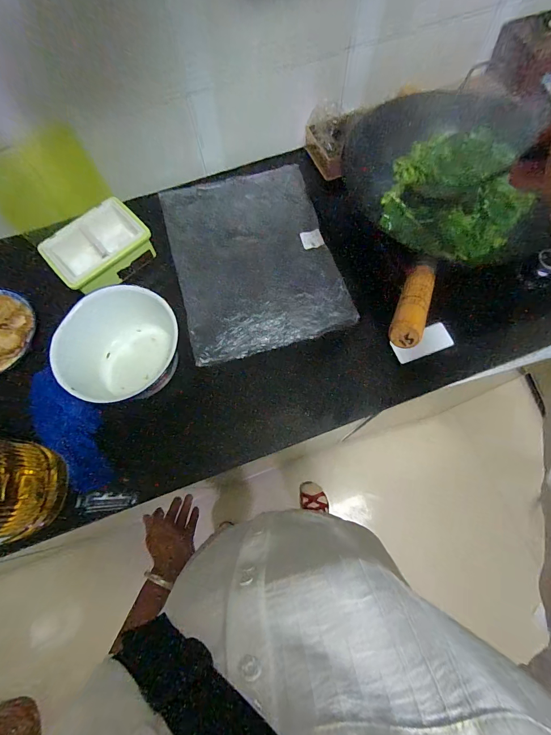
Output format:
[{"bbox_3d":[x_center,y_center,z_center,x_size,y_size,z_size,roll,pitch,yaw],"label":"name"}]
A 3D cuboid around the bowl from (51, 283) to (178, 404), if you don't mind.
[{"bbox_3d":[-0.241,-0.041,0.531,0.193,0.087,0.156,-36,74,-10],"label":"bowl"}]

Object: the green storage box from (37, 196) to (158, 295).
[{"bbox_3d":[-0.315,-0.215,0.604,0.167,0.050,0.121,-42,75,-11],"label":"green storage box"}]

